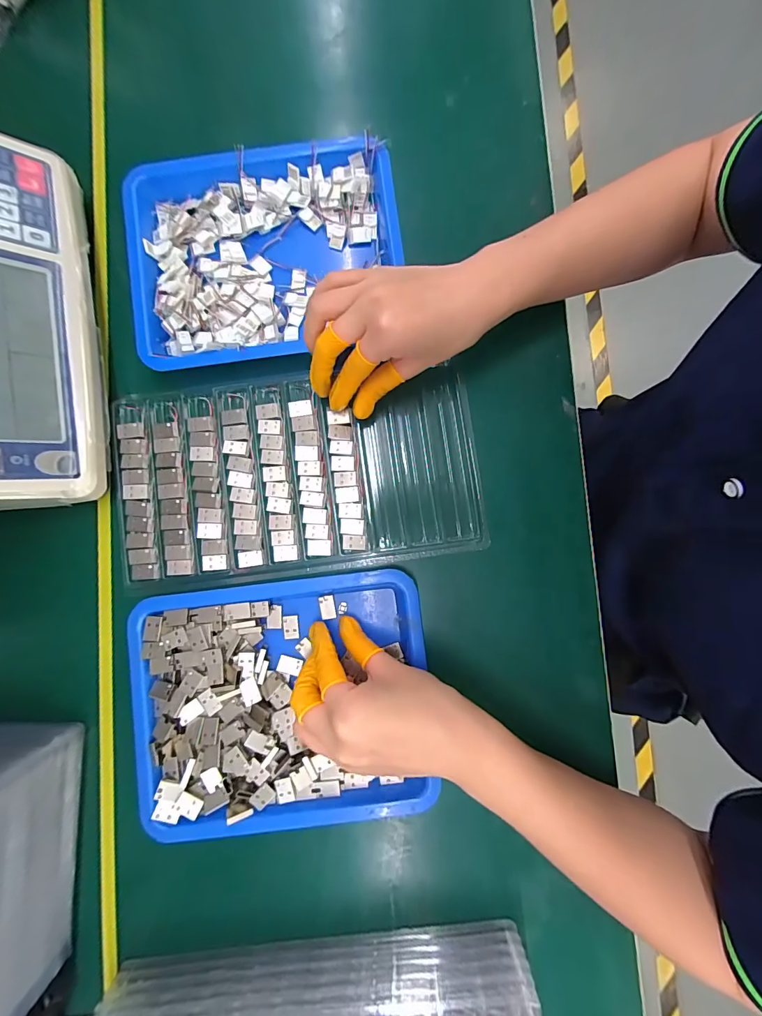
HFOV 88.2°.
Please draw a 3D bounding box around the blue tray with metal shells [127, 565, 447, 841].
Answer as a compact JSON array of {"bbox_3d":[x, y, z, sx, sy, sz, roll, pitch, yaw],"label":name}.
[{"bbox_3d":[-0.074,0.142,0.290,0.214,0.027,0.168,-6,79,-2],"label":"blue tray with metal shells"}]

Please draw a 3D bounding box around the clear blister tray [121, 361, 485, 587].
[{"bbox_3d":[-0.066,-0.027,0.320,0.285,0.019,0.152,-7,79,-2],"label":"clear blister tray"}]

